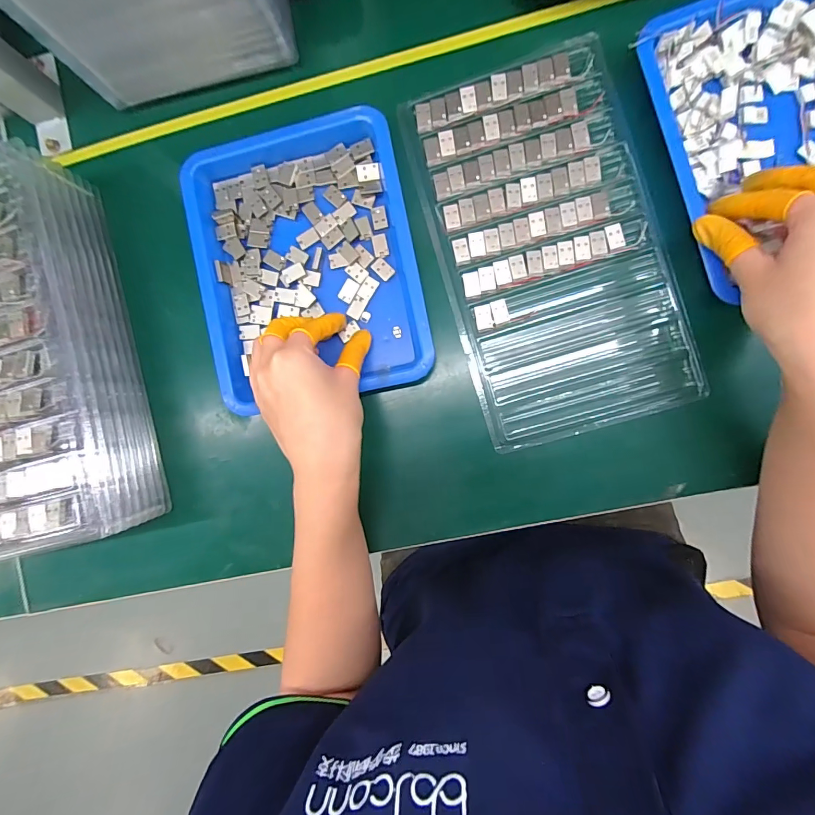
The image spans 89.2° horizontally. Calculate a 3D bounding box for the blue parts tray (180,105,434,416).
[{"bbox_3d":[-0.079,-0.117,0.333,0.170,0.031,0.216,-11,90,7],"label":"blue parts tray"}]

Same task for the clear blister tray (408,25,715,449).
[{"bbox_3d":[0.108,-0.123,0.323,0.158,0.008,0.286,-16,89,7],"label":"clear blister tray"}]

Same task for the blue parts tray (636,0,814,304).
[{"bbox_3d":[0.271,-0.197,0.294,0.166,0.028,0.211,-16,89,7],"label":"blue parts tray"}]

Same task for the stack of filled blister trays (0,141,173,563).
[{"bbox_3d":[-0.319,-0.029,0.333,0.169,0.077,0.288,-12,90,7],"label":"stack of filled blister trays"}]

